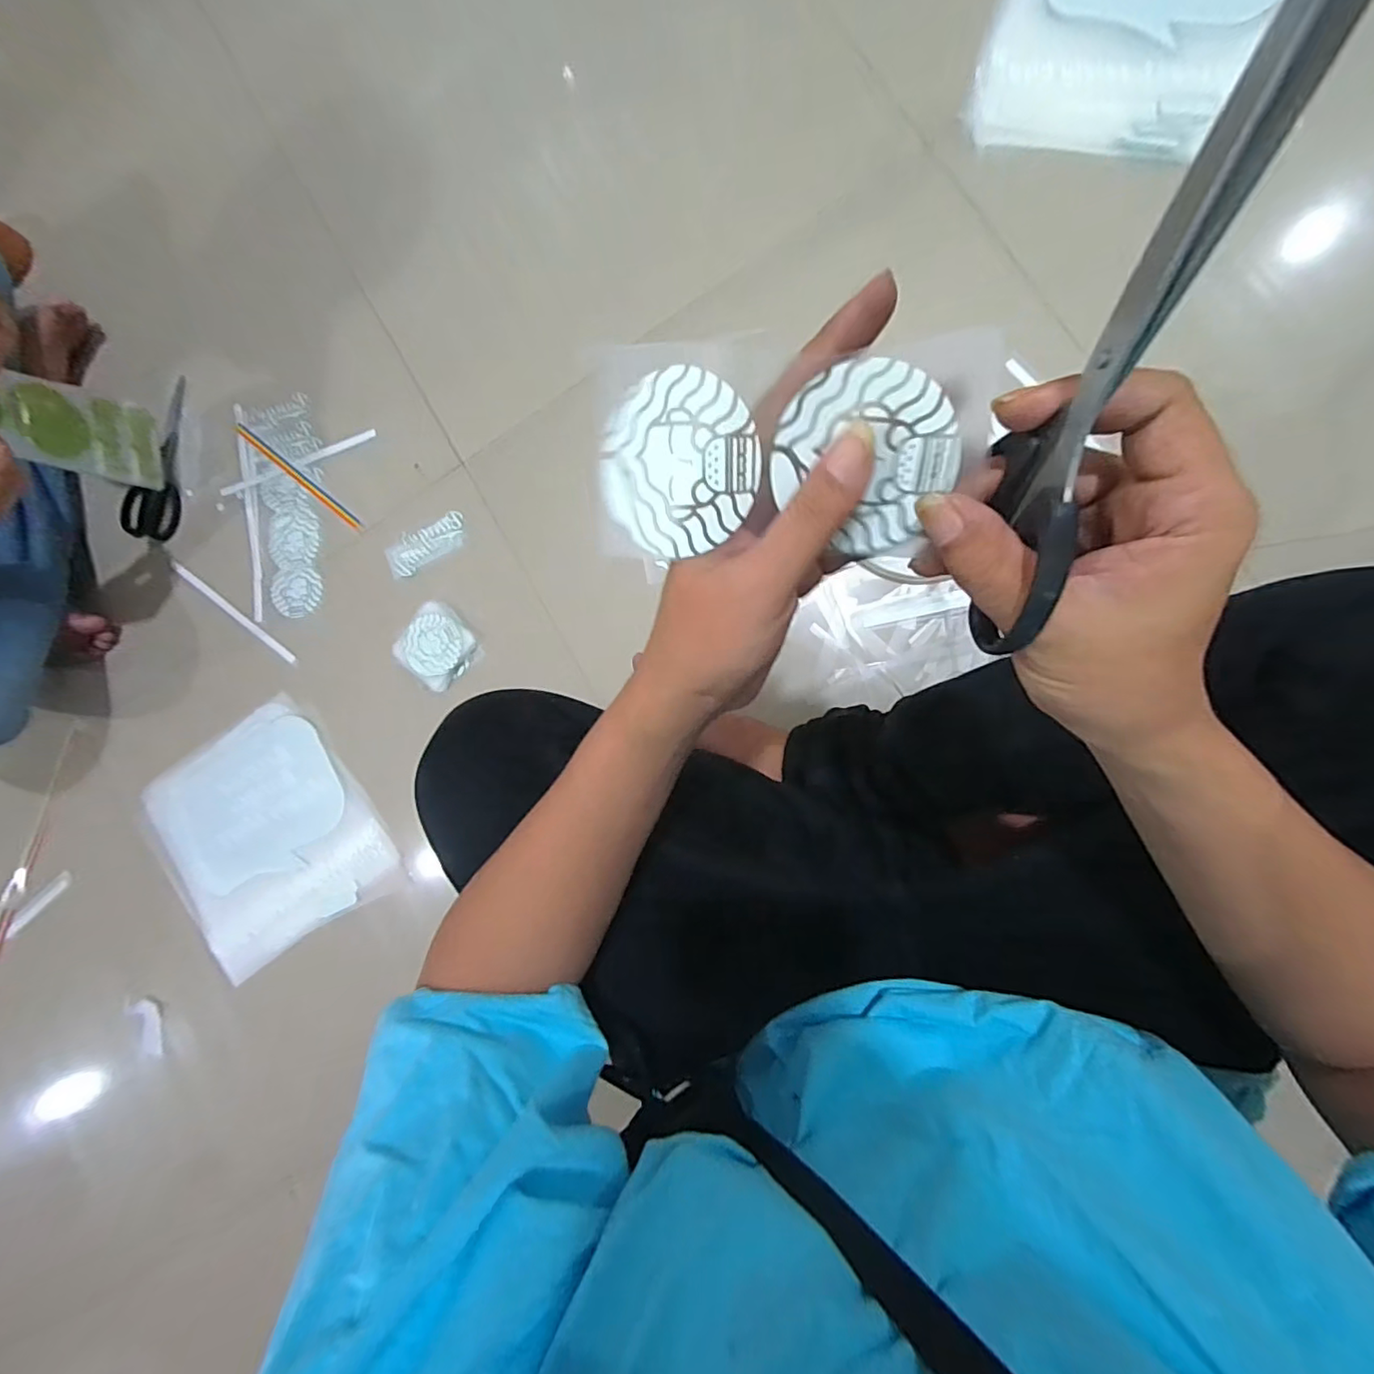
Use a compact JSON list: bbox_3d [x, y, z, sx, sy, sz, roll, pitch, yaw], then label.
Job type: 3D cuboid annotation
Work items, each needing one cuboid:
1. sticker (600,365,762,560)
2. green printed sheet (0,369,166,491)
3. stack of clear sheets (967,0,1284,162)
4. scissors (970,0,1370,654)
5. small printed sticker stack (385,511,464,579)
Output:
[{"bbox_3d":[-0.006,-0.087,0.232,0.061,0.007,0.067,9,112,22],"label":"sticker"},{"bbox_3d":[-0.658,-0.281,0.625,0.014,0.197,0.094,2,96,4],"label":"green printed sheet"},{"bbox_3d":[0.434,-0.655,0.567,0.251,0.030,0.266,16,91,10],"label":"stack of clear sheets"},{"bbox_3d":[0.121,-0.092,0.167,0.019,0.200,0.054,11,53,10],"label":"scissors"},{"bbox_3d":[-0.305,-0.167,0.679,0.110,0.013,0.047,-26,84,8],"label":"small printed sticker stack"}]

